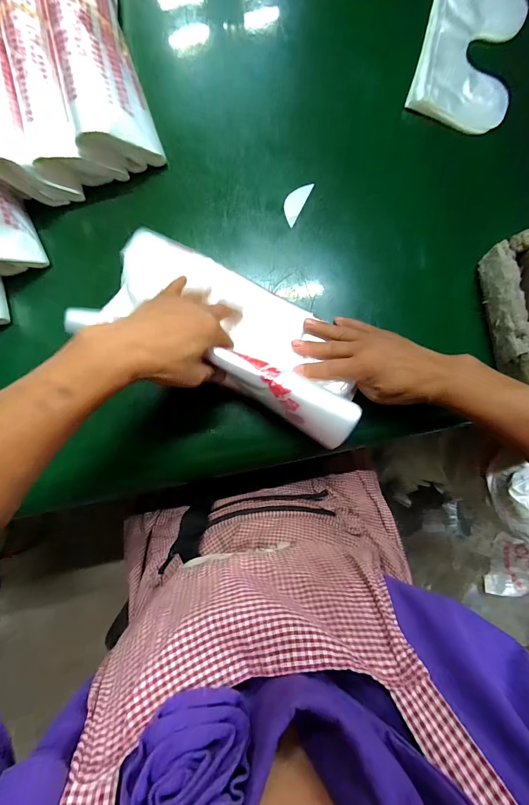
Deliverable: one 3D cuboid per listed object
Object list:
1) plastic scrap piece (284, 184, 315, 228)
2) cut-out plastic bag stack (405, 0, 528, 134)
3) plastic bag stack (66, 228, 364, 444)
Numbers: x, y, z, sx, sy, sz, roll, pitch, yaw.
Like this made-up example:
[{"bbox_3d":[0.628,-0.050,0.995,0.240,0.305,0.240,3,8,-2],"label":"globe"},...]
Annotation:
[{"bbox_3d":[0.037,-0.244,0.402,0.022,0.004,0.055,28,85,0],"label":"plastic scrap piece"},{"bbox_3d":[0.253,-0.429,0.406,0.116,0.024,0.171,15,85,-1],"label":"cut-out plastic bag stack"},{"bbox_3d":[-0.035,-0.079,0.346,0.299,0.074,0.131,26,85,0],"label":"plastic bag stack"}]

